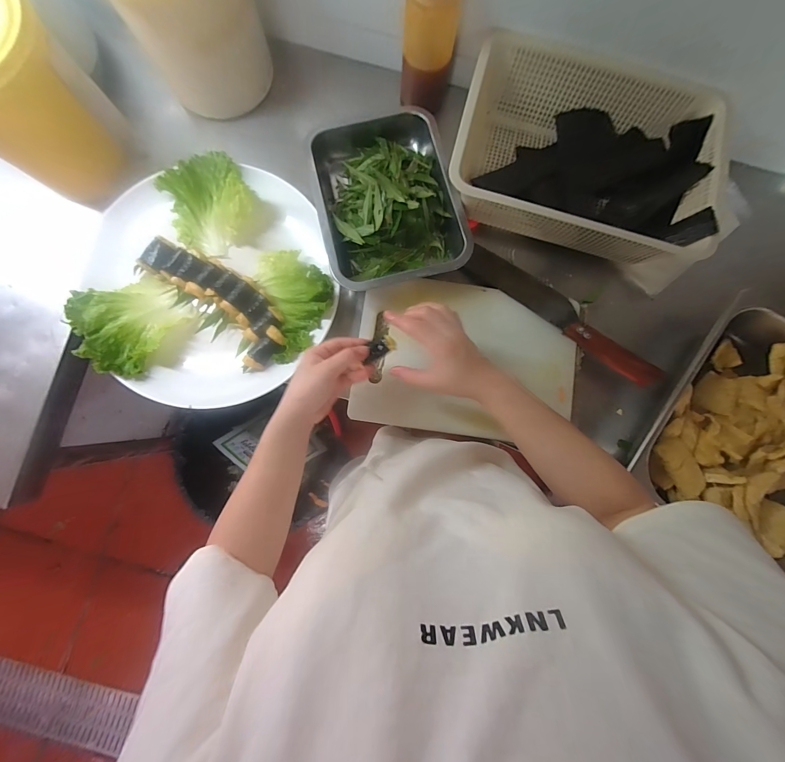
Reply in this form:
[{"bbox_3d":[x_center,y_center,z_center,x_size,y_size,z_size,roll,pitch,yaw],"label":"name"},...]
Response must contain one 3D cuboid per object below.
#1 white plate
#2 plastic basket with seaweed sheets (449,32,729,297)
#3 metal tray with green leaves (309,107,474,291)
[{"bbox_3d":[-0.247,-0.133,0.480,0.312,0.056,0.322,0,85,-4],"label":"white plate"},{"bbox_3d":[0.263,-0.300,0.479,0.351,0.102,0.235,19,84,0],"label":"plastic basket with seaweed sheets"},{"bbox_3d":[-0.010,-0.264,0.480,0.187,0.050,0.273,-12,84,-3],"label":"metal tray with green leaves"}]

